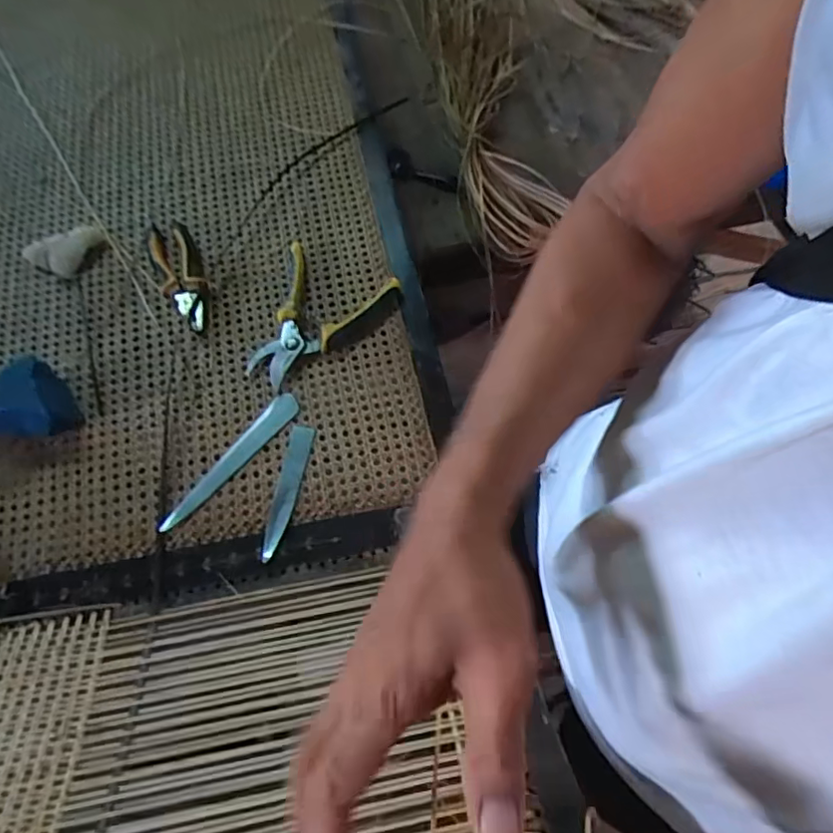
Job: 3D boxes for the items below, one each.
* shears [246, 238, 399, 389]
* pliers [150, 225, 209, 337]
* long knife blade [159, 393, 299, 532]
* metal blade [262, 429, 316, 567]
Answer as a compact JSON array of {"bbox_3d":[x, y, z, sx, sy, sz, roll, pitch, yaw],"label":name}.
[{"bbox_3d":[-0.115,-0.108,0.646,0.138,0.019,0.169,24,70,11],"label":"shears"},{"bbox_3d":[-0.276,-0.167,0.669,0.048,0.025,0.156,-23,69,-8],"label":"pliers"},{"bbox_3d":[-0.189,0.047,0.589,0.027,0.007,0.182,36,73,14],"label":"long knife blade"},{"bbox_3d":[-0.131,0.073,0.572,0.024,0.018,0.140,8,68,5],"label":"metal blade"}]

